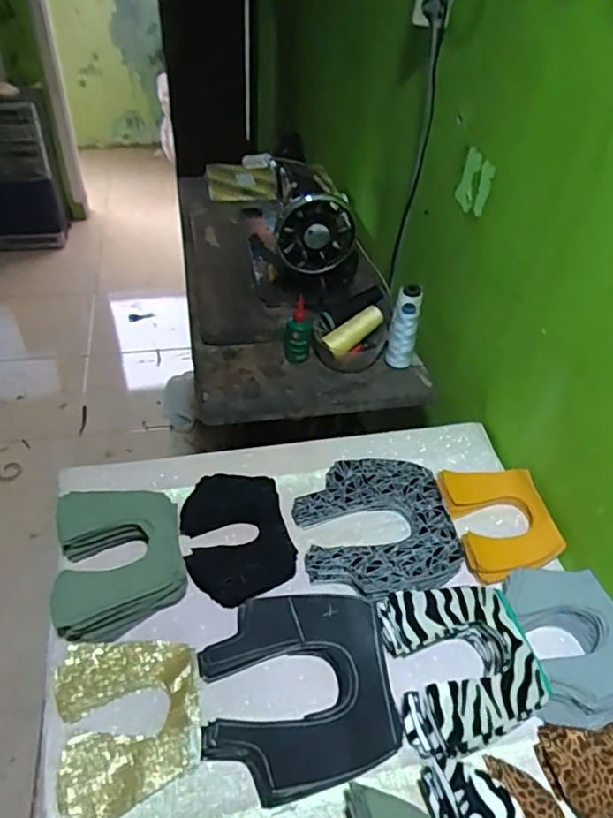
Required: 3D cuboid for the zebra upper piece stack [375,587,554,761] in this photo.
[{"bbox_3d":[0.161,0.262,0.599,0.140,0.053,0.159,-6,45,-11],"label":"zebra upper piece stack"}]

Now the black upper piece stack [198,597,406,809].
[{"bbox_3d":[-0.012,0.273,0.579,0.181,0.034,0.186,-6,45,-12],"label":"black upper piece stack"}]

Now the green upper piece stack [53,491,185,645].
[{"bbox_3d":[-0.214,0.170,0.663,0.135,0.053,0.165,-9,46,-14],"label":"green upper piece stack"}]

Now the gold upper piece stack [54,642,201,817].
[{"bbox_3d":[-0.170,0.295,0.556,0.134,0.019,0.156,-10,46,-16],"label":"gold upper piece stack"}]

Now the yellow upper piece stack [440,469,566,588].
[{"bbox_3d":[0.251,0.142,0.742,0.129,0.028,0.155,-4,45,-9],"label":"yellow upper piece stack"}]

